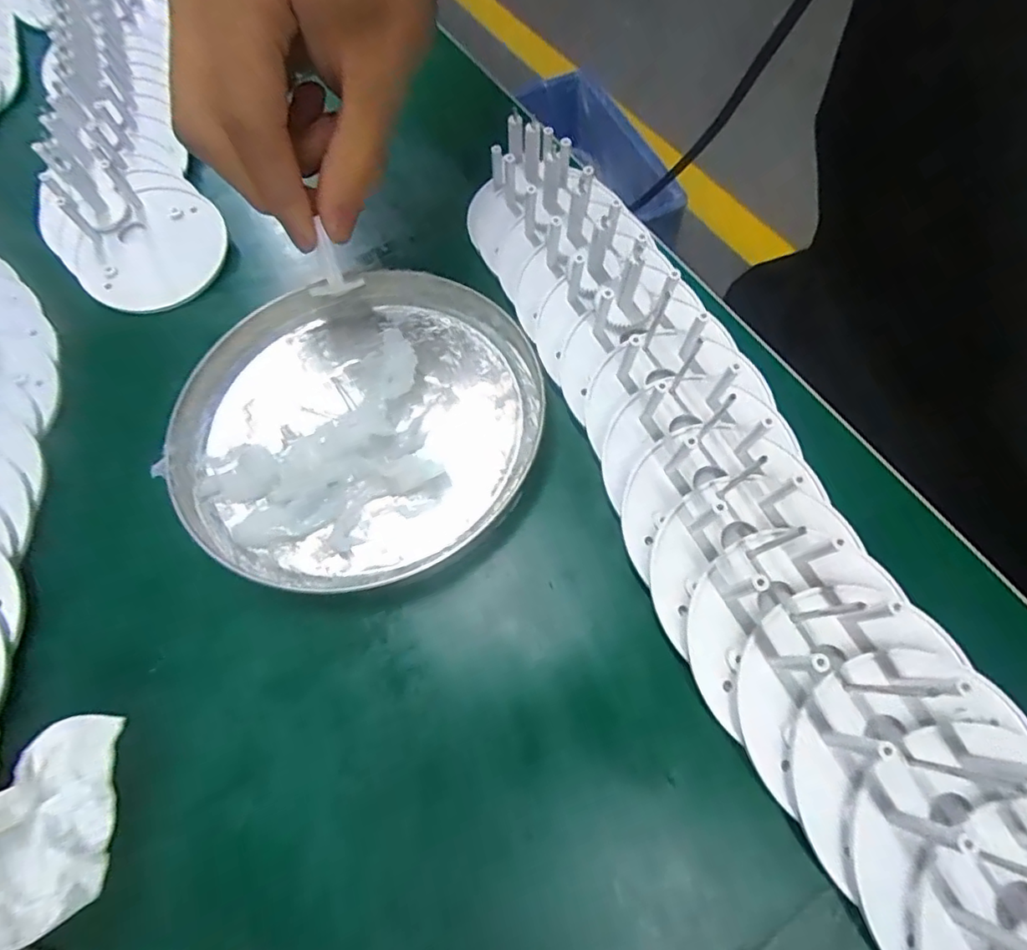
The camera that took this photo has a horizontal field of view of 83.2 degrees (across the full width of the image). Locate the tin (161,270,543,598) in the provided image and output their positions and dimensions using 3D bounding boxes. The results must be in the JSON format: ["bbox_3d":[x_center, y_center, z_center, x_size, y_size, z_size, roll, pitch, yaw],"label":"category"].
[{"bbox_3d":[-0.056,-0.022,0.206,0.120,0.013,0.124,-3,64,6],"label":"tin"}]

